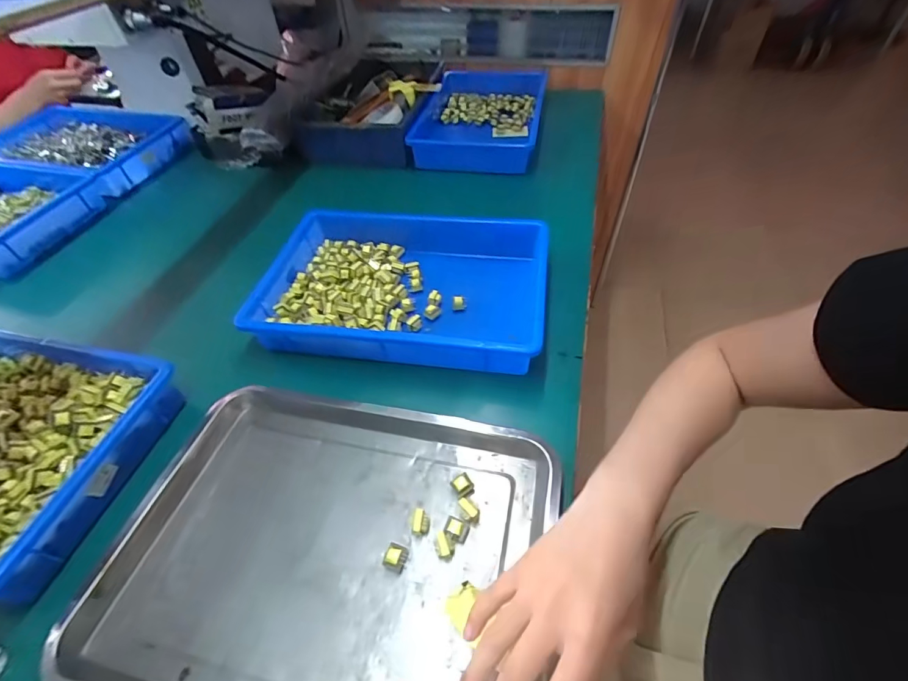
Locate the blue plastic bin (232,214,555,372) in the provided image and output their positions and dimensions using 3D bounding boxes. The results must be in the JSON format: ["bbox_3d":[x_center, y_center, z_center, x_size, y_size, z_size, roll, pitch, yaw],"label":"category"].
[{"bbox_3d":[-0.075,-0.077,0.565,0.367,0.068,0.233,5,50,8],"label":"blue plastic bin"}]

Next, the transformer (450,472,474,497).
[{"bbox_3d":[0.008,0.143,0.407,0.018,0.016,0.019,-31,55,-22],"label":"transformer"}]

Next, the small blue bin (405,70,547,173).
[{"bbox_3d":[0.062,-0.510,0.920,0.253,0.073,0.417,7,50,9],"label":"small blue bin"}]

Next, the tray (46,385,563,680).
[{"bbox_3d":[-0.092,0.187,0.374,0.368,0.036,0.270,11,52,9],"label":"tray"}]

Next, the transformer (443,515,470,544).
[{"bbox_3d":[0.002,0.174,0.383,0.020,0.018,0.016,14,51,15],"label":"transformer"}]

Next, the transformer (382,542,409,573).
[{"bbox_3d":[-0.052,0.195,0.375,0.019,0.015,0.019,14,51,15],"label":"transformer"}]

